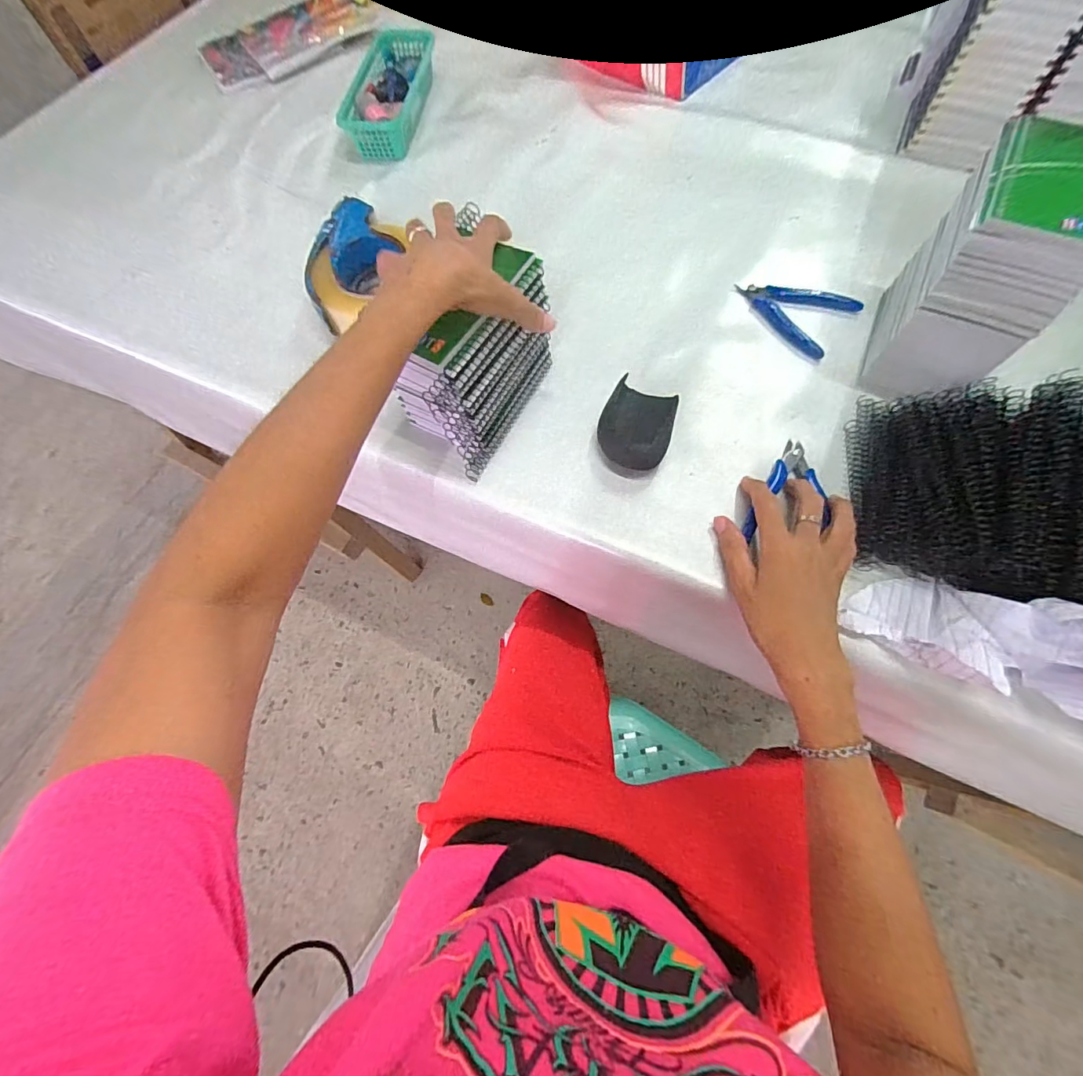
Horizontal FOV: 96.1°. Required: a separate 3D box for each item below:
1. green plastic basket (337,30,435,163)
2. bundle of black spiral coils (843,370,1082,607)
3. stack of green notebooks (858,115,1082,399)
[{"bbox_3d":[-0.196,-0.578,0.635,0.087,0.044,0.191,7,69,5],"label":"green plastic basket"},{"bbox_3d":[0.383,-0.031,0.367,0.271,0.054,0.167,17,74,26],"label":"bundle of black spiral coils"},{"bbox_3d":[0.358,-0.216,0.402,0.096,0.186,0.131,25,72,12],"label":"stack of green notebooks"}]

